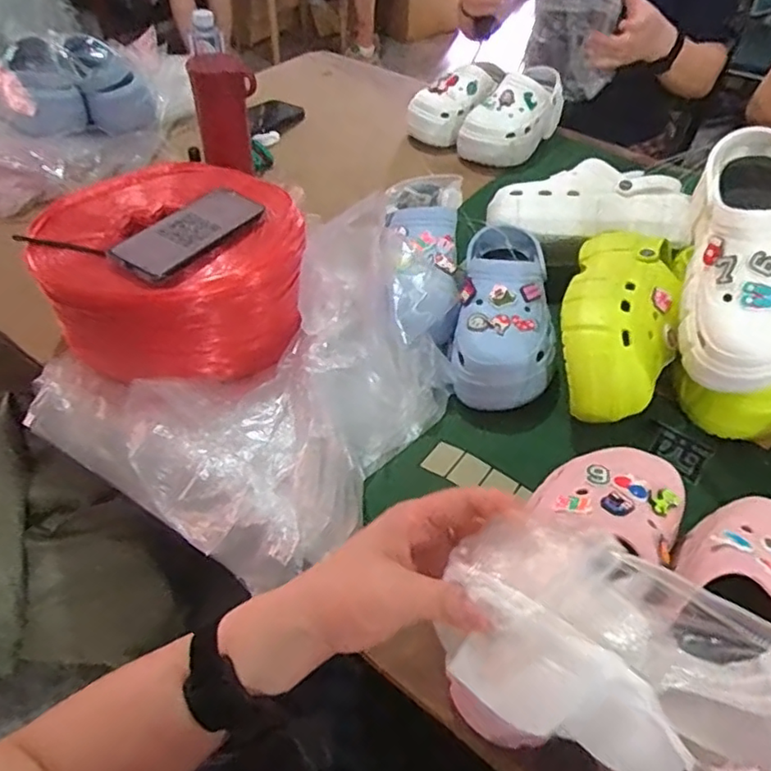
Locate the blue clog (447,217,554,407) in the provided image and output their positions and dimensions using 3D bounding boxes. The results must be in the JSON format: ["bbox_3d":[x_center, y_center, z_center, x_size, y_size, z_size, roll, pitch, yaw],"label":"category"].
[{"bbox_3d":[0.141,-0.094,0.679,0.109,0.082,0.245,9,48,7],"label":"blue clog"}]

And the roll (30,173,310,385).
[{"bbox_3d":[-0.229,-0.126,0.663,0.254,0.126,0.230,-21,52,-20],"label":"roll"}]

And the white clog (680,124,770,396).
[{"bbox_3d":[0.342,-0.124,0.546,0.109,0.085,0.262,11,71,9],"label":"white clog"}]

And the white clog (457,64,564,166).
[{"bbox_3d":[0.220,-0.467,1.024,0.105,0.093,0.210,28,53,22],"label":"white clog"}]

